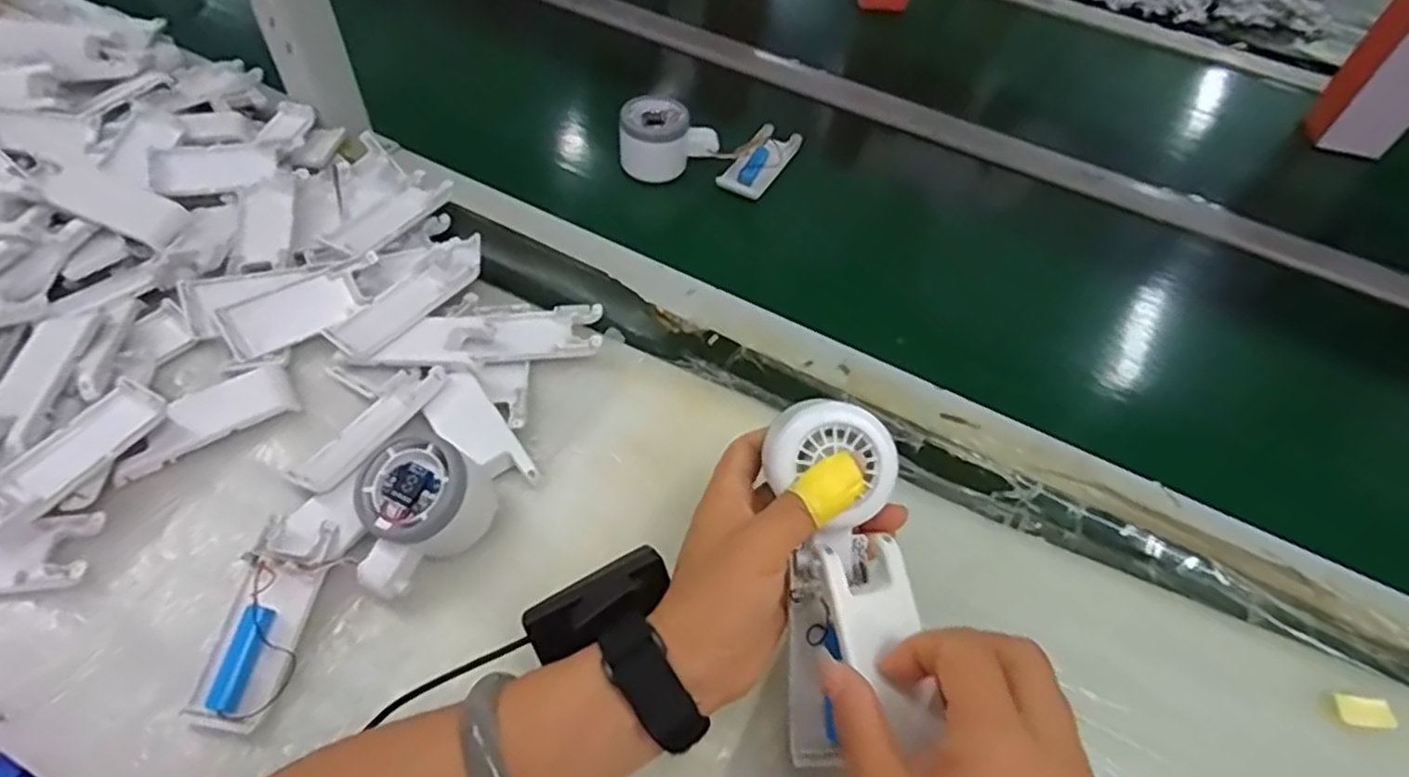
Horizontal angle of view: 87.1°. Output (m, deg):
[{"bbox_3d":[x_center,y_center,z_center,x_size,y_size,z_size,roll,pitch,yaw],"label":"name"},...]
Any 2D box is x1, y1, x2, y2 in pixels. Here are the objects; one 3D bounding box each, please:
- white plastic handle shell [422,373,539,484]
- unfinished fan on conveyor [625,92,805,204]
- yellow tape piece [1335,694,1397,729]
[{"bbox_3d":[-0.140,0.030,0.459,0.037,0.013,0.089,-30,60,-24],"label":"white plastic handle shell"},{"bbox_3d":[0.005,-0.214,0.664,0.163,0.060,0.083,6,55,-16],"label":"unfinished fan on conveyor"},{"bbox_3d":[0.353,0.173,0.395,0.026,0.004,0.017,5,45,8],"label":"yellow tape piece"}]

